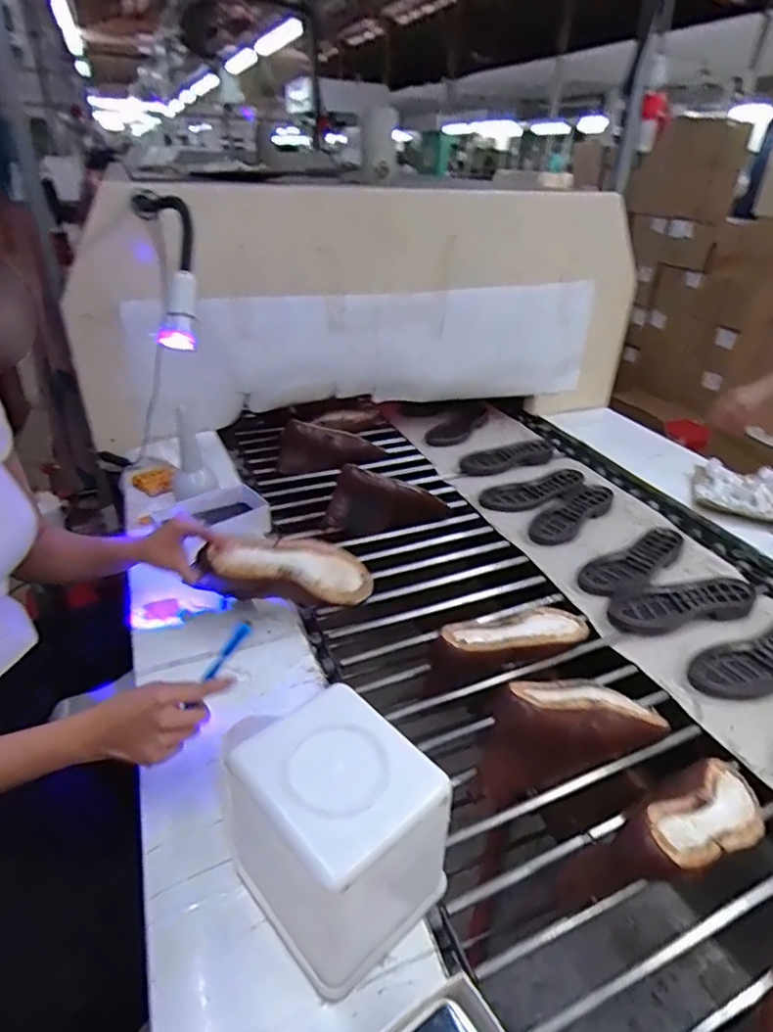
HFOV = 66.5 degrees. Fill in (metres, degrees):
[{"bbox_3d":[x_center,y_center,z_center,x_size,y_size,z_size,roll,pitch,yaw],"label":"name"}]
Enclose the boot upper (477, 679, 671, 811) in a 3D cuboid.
[{"bbox_3d":[0.219,0.249,0.708,0.257,0.114,0.083,-11,33,-19],"label":"boot upper"}]

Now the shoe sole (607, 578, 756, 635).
[{"bbox_3d":[0.483,0.143,0.964,0.244,0.027,0.097,-4,31,-8],"label":"shoe sole"}]

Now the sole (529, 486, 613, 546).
[{"bbox_3d":[0.381,-0.007,1.202,0.246,0.023,0.089,-26,40,-37],"label":"sole"}]

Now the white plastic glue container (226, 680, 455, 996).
[{"bbox_3d":[-0.040,0.279,0.514,0.131,0.173,0.142,-24,38,-37],"label":"white plastic glue container"}]

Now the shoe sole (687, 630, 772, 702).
[{"bbox_3d":[0.555,0.207,0.859,0.243,0.030,0.081,-11,33,-19],"label":"shoe sole"}]

